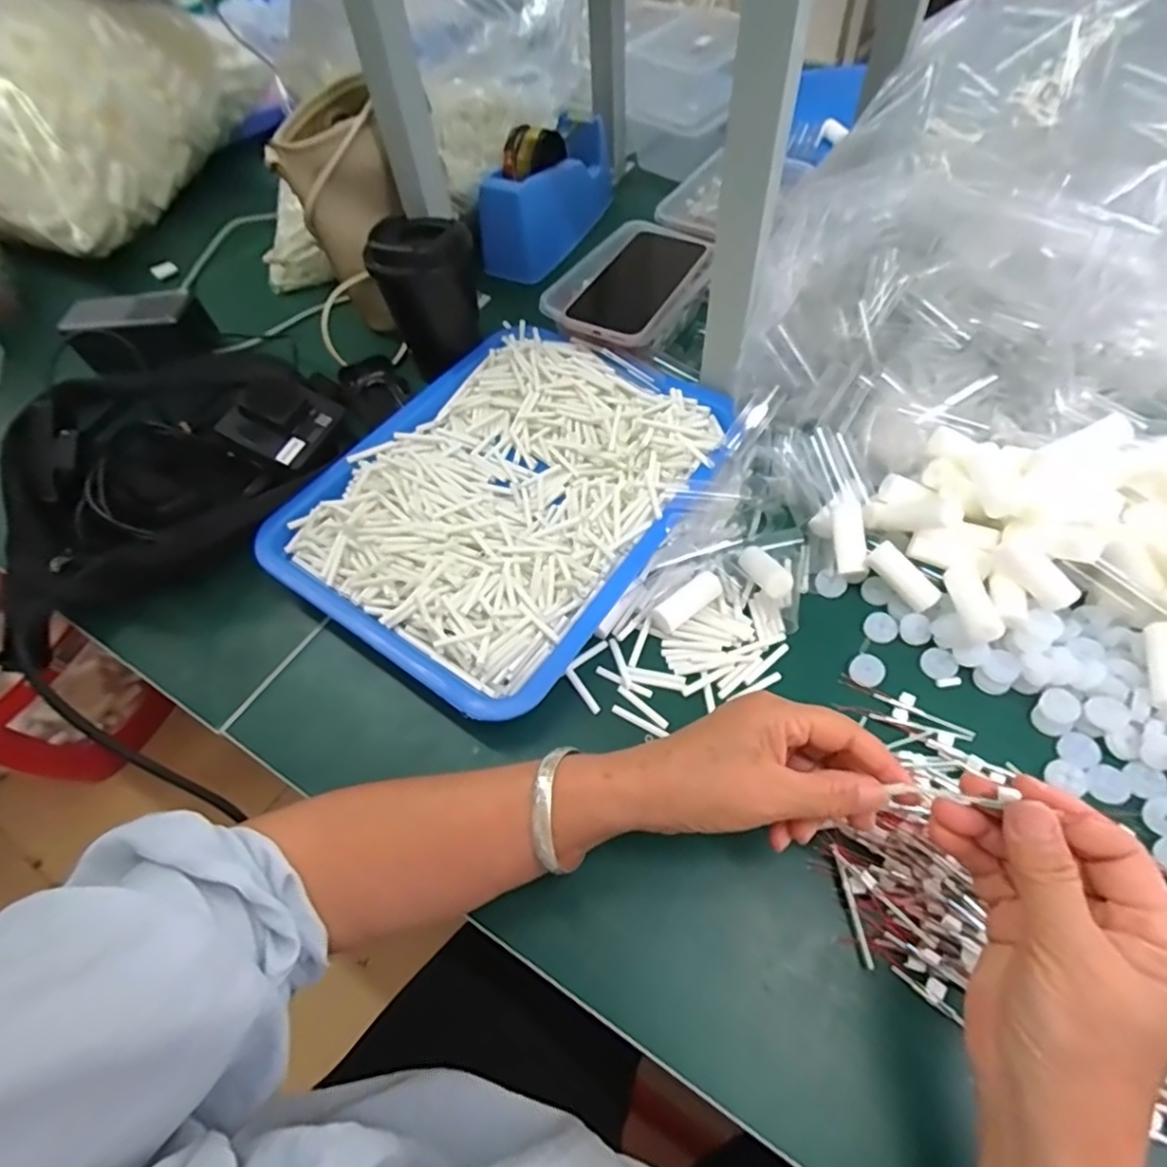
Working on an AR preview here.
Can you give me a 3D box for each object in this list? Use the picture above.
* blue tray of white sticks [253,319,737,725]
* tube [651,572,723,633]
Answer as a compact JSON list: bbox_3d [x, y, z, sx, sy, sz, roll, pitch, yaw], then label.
[{"bbox_3d":[-0.056,-0.074,0.489,0.253,0.037,0.319,29,64,21],"label":"blue tray of white sticks"},{"bbox_3d":[0.071,0.013,0.421,0.052,0.016,0.017,-35,61,-17],"label":"tube"}]

